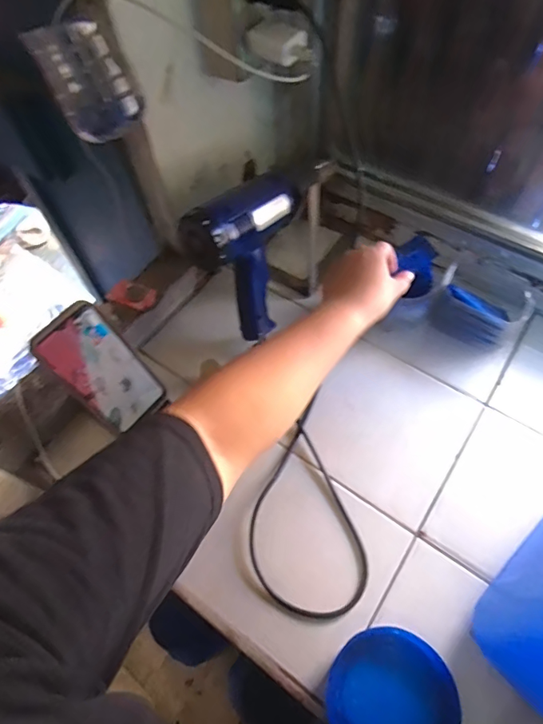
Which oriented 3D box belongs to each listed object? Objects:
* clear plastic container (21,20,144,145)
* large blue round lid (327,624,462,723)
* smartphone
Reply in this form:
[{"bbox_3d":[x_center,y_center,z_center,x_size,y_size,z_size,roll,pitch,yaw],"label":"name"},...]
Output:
[{"bbox_3d":[-0.174,-0.264,0.421,0.069,0.085,0.057,31,66,19],"label":"clear plastic container"},{"bbox_3d":[0.116,0.329,0.435,0.116,0.020,0.121,-1,60,2],"label":"large blue round lid"},{"bbox_3d":[-0.181,0.010,0.491,0.015,0.156,0.076,12,59,37],"label":"smartphone"}]

